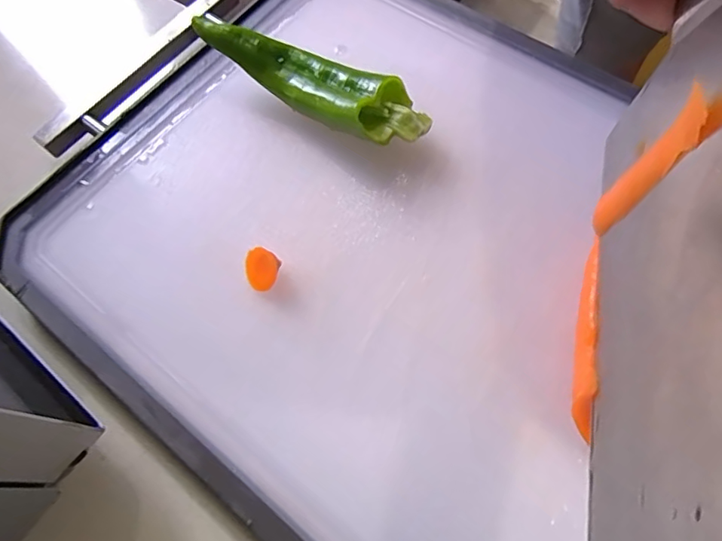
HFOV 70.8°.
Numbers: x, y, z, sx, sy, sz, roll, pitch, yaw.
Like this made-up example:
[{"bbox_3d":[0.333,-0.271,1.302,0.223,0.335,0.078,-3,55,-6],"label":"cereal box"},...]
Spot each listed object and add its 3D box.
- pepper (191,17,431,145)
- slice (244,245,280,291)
[{"bbox_3d":[-0.024,-0.092,0.254,0.121,0.031,0.032,29,71,16],"label":"pepper"},{"bbox_3d":[-0.045,0.000,0.226,0.018,0.011,0.016,29,71,14],"label":"slice"}]

